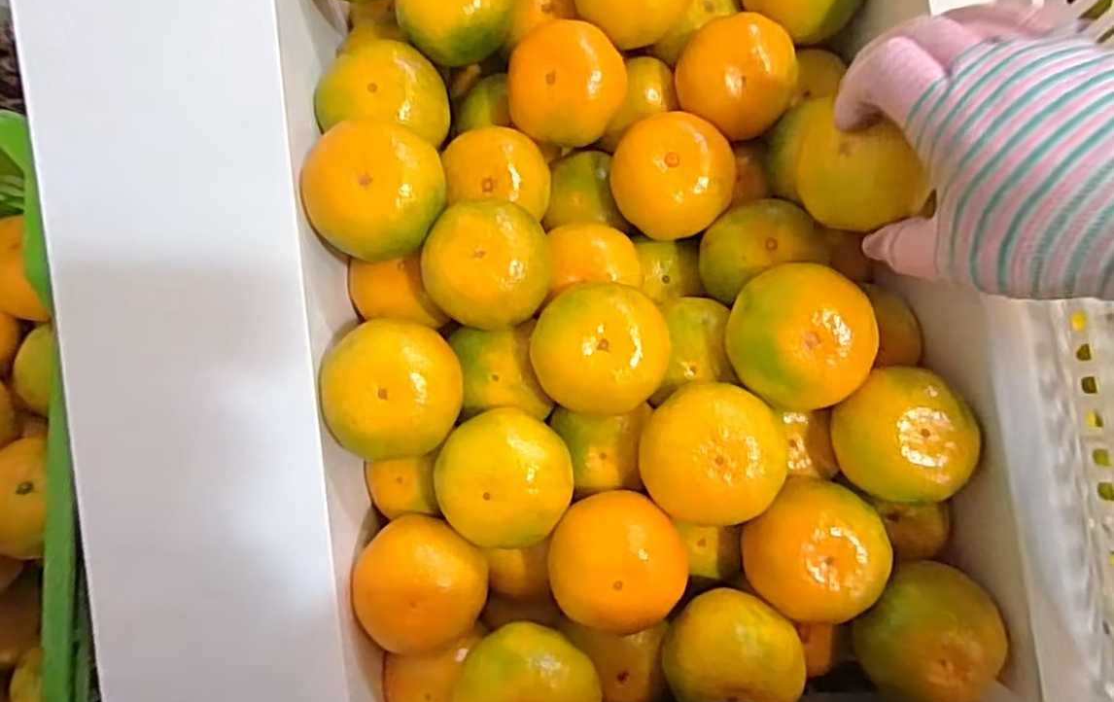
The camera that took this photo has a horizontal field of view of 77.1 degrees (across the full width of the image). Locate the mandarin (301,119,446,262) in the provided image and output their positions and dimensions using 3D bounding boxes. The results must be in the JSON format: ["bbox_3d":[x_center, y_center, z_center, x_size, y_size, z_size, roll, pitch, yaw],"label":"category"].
[{"bbox_3d":[-0.089,-0.079,0.353,0.061,0.047,0.066,0,85,4],"label":"mandarin"}]

